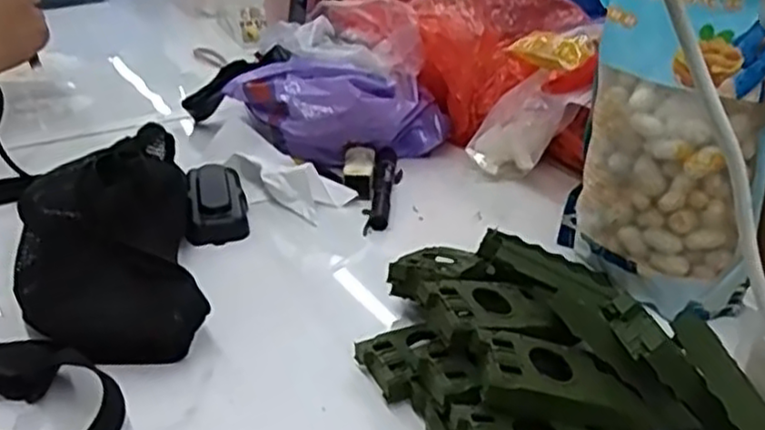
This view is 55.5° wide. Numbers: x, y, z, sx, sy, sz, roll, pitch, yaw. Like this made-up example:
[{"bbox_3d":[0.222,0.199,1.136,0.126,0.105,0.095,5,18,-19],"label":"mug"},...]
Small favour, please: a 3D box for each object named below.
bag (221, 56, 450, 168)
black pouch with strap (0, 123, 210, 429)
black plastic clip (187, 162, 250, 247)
[{"bbox_3d":[-0.046,-0.100,0.724,0.225,0.097,0.096,0,29,-3],"label":"bag"},{"bbox_3d":[-0.223,0.032,0.488,0.209,0.085,0.287,-10,31,-20],"label":"black pouch with strap"},{"bbox_3d":[-0.143,-0.011,0.631,0.049,0.033,0.094,-5,29,-11],"label":"black plastic clip"}]

